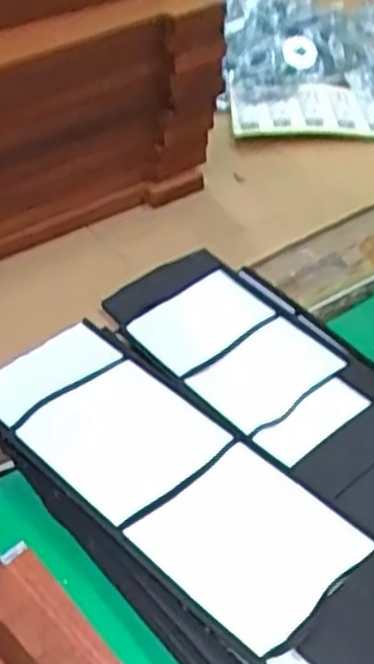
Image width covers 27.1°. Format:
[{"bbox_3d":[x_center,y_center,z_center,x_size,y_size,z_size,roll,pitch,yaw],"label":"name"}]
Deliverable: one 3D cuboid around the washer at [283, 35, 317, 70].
[{"bbox_3d":[0.118,-0.291,0.805,0.035,0.008,0.044,16,66,-4],"label":"washer"}]

